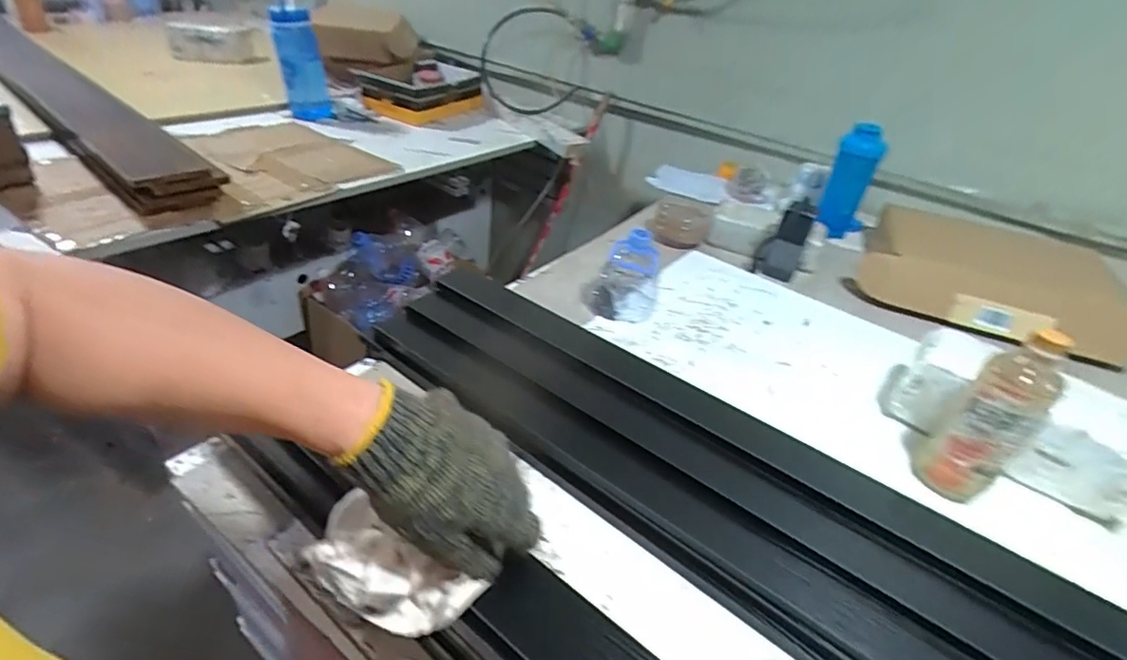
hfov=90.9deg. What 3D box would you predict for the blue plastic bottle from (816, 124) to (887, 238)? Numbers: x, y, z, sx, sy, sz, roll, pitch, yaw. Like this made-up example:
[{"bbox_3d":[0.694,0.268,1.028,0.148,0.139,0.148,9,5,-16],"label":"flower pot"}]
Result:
[{"bbox_3d":[0.557,-0.283,1.086,0.076,0.245,0.079,33,64,30],"label":"blue plastic bottle"}]

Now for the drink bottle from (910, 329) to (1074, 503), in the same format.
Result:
[{"bbox_3d":[0.435,0.093,0.568,0.061,0.192,0.069,-12,40,-26],"label":"drink bottle"}]

